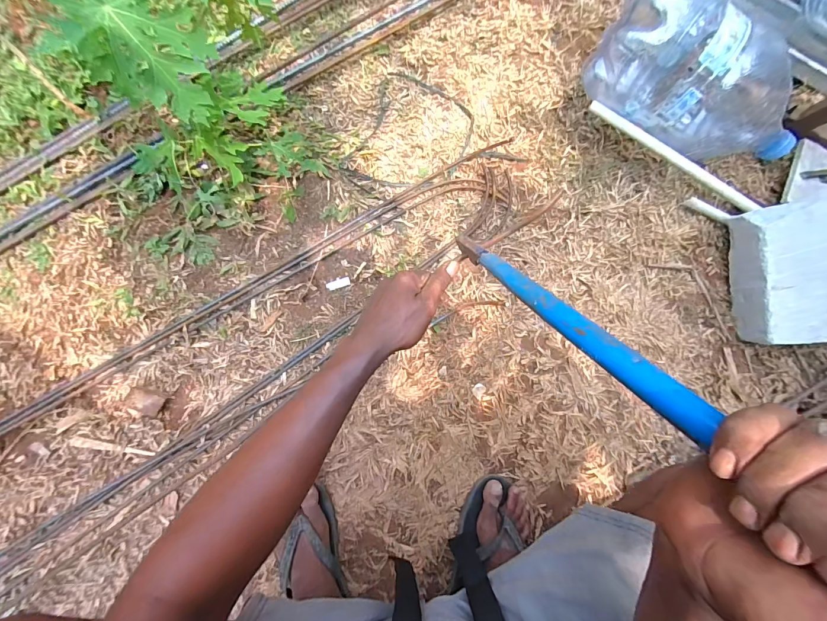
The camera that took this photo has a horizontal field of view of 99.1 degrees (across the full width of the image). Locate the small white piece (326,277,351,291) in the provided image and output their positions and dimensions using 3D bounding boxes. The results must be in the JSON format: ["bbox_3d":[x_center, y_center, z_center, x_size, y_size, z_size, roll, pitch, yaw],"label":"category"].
[{"bbox_3d":[-0.157,-0.057,0.734,0.049,0.004,0.021,-16,81,-5],"label":"small white piece"}]

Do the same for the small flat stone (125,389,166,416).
[{"bbox_3d":[-0.495,0.170,0.654,0.052,0.046,0.042,31,80,3],"label":"small flat stone"}]

